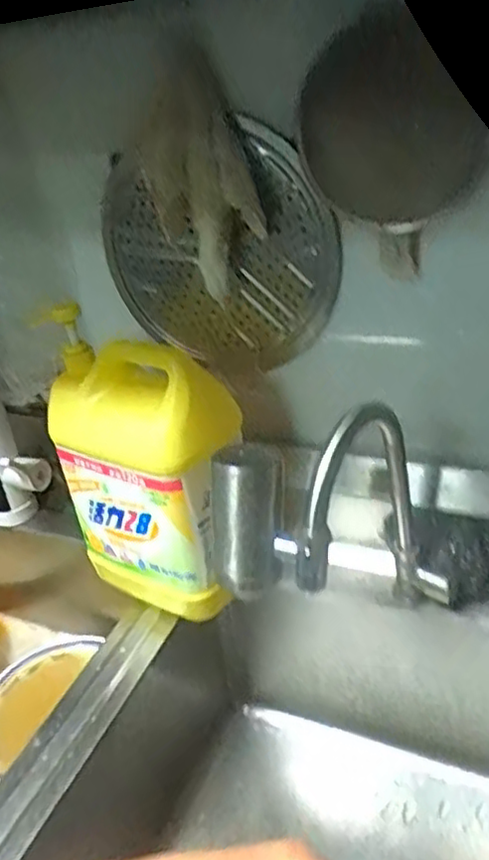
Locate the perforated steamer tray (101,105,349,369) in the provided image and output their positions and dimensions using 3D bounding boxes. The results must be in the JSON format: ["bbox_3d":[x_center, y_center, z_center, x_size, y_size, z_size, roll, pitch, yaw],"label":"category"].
[{"bbox_3d":[-0.026,-0.171,0.691,0.240,0.268,0.033,33,42,-4],"label":"perforated steamer tray"}]

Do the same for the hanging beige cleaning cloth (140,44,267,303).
[{"bbox_3d":[-0.038,-0.231,0.633,0.099,0.208,0.049,-13,30,-10],"label":"hanging beige cleaning cloth"}]

